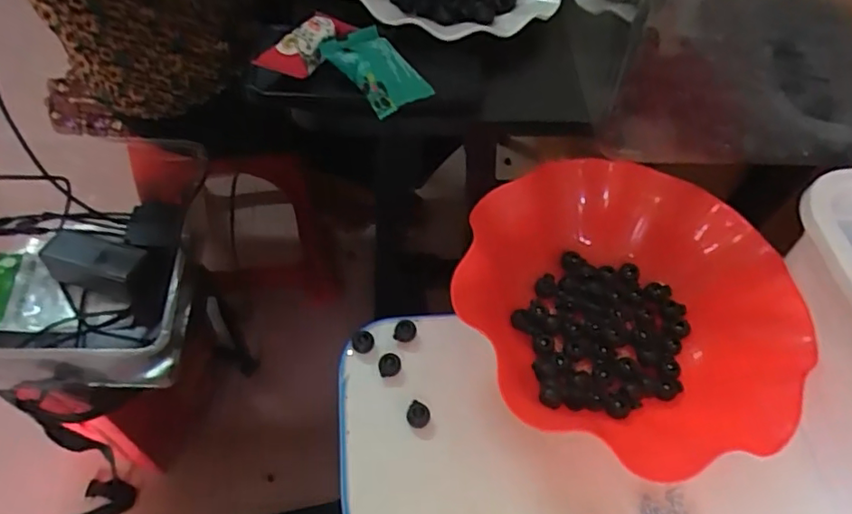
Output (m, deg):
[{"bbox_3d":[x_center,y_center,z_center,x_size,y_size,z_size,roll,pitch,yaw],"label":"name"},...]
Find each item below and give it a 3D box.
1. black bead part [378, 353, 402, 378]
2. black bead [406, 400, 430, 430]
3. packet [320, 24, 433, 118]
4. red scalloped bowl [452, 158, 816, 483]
[{"bbox_3d":[-0.025,0.075,0.394,0.015,0.012,0.013,-3,55,-7],"label":"black bead part"},{"bbox_3d":[-0.005,0.103,0.377,0.015,0.010,0.018,-2,55,-7],"label":"black bead"},{"bbox_3d":[-0.034,-0.128,0.389,0.045,0.018,0.071,-29,62,-23],"label":"packet"},{"bbox_3d":[0.138,0.023,0.404,0.212,0.066,0.208,3,55,-4],"label":"red scalloped bowl"}]

